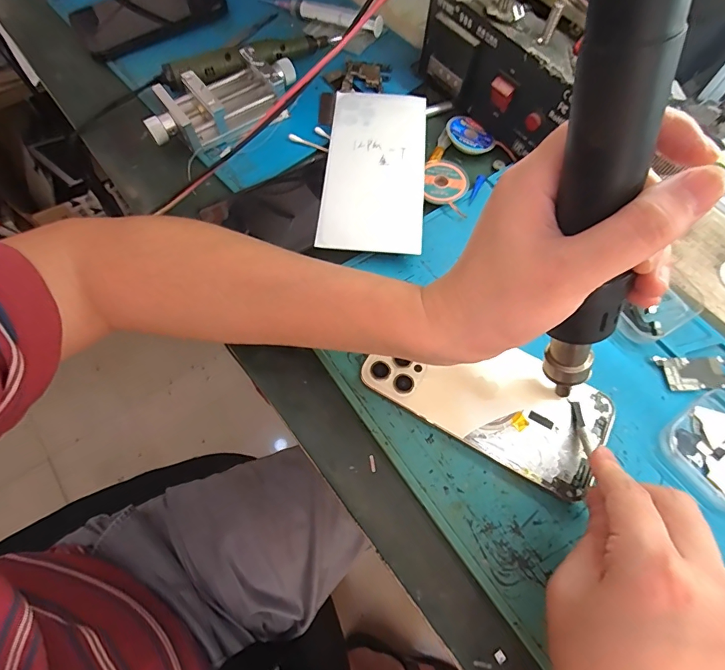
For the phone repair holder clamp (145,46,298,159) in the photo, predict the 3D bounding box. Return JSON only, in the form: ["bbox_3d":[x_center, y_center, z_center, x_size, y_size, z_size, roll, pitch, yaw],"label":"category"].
[{"bbox_3d":[-0.121,-0.210,0.369,0.140,0.028,0.061,-34,71,-14],"label":"phone repair holder clamp"}]

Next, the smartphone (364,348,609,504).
[{"bbox_3d":[0.084,0.039,0.280,0.151,0.010,0.075,29,69,11],"label":"smartphone"}]

